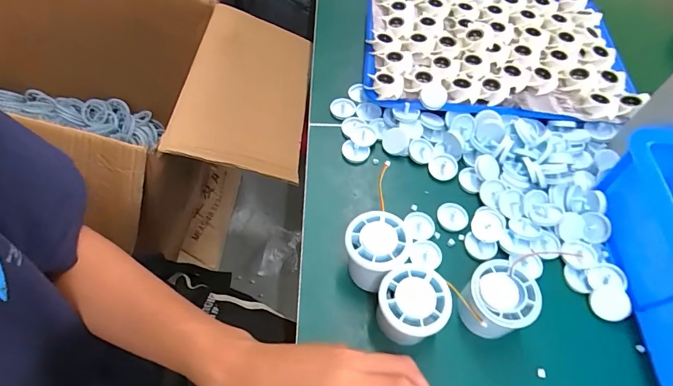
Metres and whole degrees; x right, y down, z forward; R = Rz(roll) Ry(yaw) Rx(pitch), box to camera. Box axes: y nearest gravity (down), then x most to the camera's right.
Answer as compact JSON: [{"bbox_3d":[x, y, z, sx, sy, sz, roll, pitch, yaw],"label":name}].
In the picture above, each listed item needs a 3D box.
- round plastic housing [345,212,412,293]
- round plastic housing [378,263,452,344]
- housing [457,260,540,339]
[{"bbox_3d":[0.035,0.055,0.363,0.054,0.058,0.058,1,58,-2],"label":"round plastic housing"},{"bbox_3d":[0.062,0.099,0.340,0.055,0.058,0.056,1,58,-2],"label":"round plastic housing"},{"bbox_3d":[0.137,0.094,0.343,0.052,0.054,0.053,1,58,-2],"label":"housing"}]

